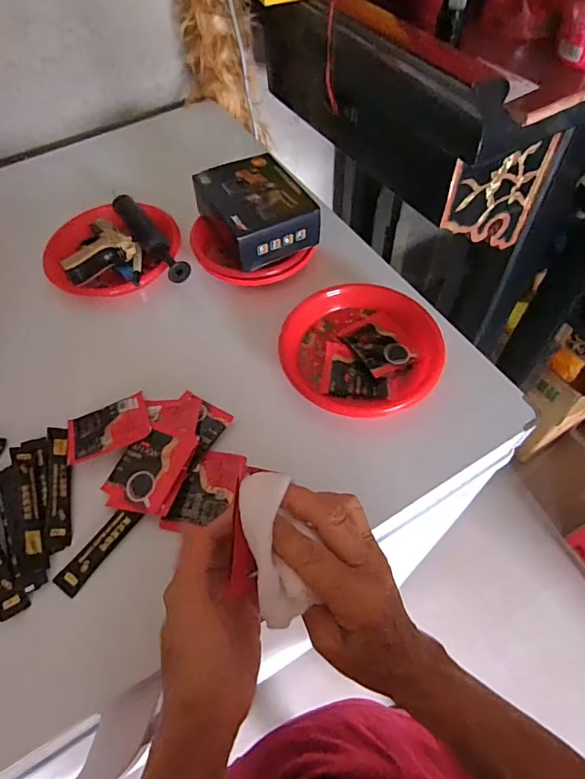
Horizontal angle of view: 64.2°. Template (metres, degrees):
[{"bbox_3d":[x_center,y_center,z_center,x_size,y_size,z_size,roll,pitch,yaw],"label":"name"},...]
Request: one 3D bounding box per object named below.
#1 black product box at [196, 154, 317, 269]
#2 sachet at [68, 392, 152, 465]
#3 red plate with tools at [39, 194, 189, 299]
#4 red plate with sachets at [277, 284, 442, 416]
[{"bbox_3d":[-0.042,-0.210,0.547,0.114,0.052,0.133,-23,60,-11],"label":"black product box"},{"bbox_3d":[-0.181,0.037,0.456,0.079,0.009,0.056,-22,60,-10],"label":"sachet"},{"bbox_3d":[-0.219,-0.175,0.572,0.160,0.055,0.151,-1,58,2],"label":"red plate with tools"},{"bbox_3d":[0.070,-0.043,0.489,0.150,0.023,0.158,-1,58,2],"label":"red plate with sachets"}]

